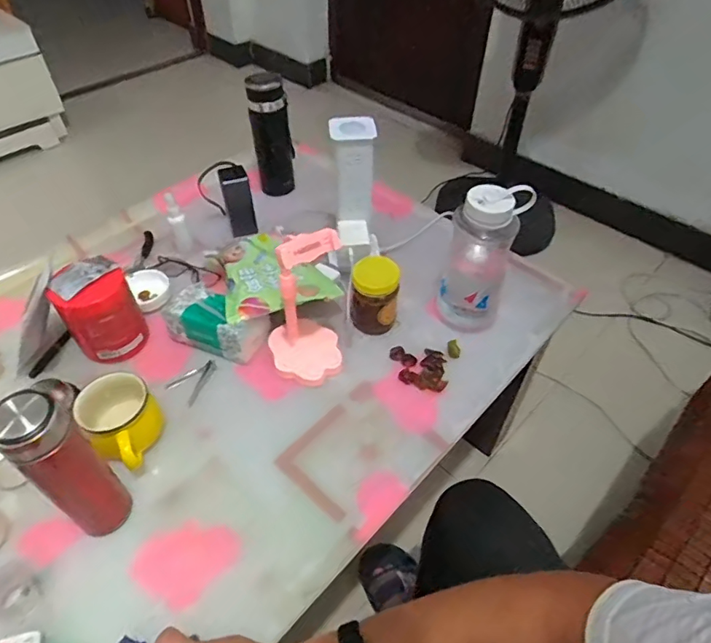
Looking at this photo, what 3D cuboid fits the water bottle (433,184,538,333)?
[{"bbox_3d":[0.195,-0.101,0.803,0.103,0.262,0.090,16,49,13],"label":"water bottle"}]

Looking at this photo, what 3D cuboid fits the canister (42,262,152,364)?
[{"bbox_3d":[-0.381,-0.009,0.763,0.102,0.140,0.105,-22,52,-20],"label":"canister"}]

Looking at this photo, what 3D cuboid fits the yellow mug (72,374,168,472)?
[{"bbox_3d":[-0.301,0.139,0.668,0.090,0.091,0.115,-31,56,-26],"label":"yellow mug"}]

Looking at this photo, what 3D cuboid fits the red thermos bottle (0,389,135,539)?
[{"bbox_3d":[-0.307,0.164,0.547,0.065,0.246,0.061,1,48,-1],"label":"red thermos bottle"}]

